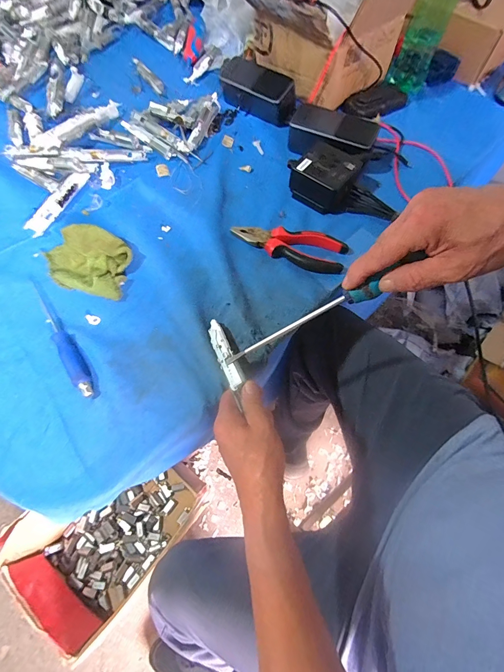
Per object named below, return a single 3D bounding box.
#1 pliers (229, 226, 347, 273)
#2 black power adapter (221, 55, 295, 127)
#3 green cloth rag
[{"bbox_3d":[0.049,-0.127,0.438,0.156,0.018,0.052,18,67,9],"label":"pliers"},{"bbox_3d":[0.010,-0.414,0.539,0.144,0.051,0.057,36,95,16],"label":"black power adapter"},{"bbox_3d":[-0.224,-0.104,0.428,0.124,0.032,0.082,17,67,8],"label":"green cloth rag"}]

